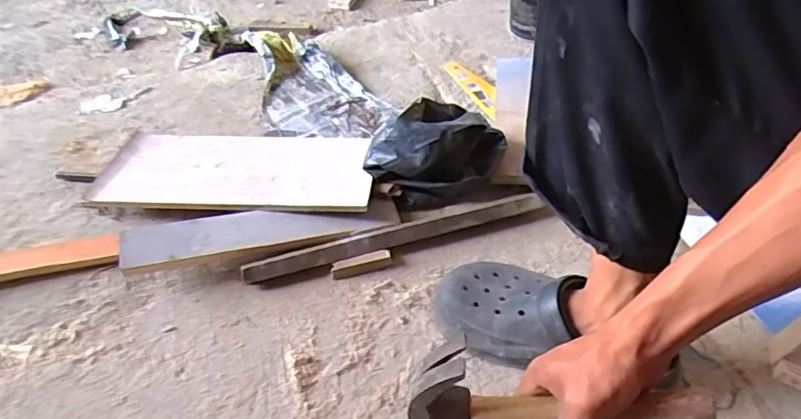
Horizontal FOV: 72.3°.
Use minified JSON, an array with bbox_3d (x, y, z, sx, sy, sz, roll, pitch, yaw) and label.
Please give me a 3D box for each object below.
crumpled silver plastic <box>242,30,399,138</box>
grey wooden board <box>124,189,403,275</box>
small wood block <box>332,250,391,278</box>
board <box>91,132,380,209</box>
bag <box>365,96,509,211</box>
[{"bbox_3d":[-0.154,-0.238,0.982,0.212,0.048,0.329,-17,51,-14],"label":"crumpled silver plastic"},{"bbox_3d":[-0.179,0.023,0.730,0.352,0.017,0.066,-9,61,-13],"label":"grey wooden board"},{"bbox_3d":[-0.051,0.071,0.716,0.078,0.016,0.018,-13,50,-11],"label":"small wood block"},{"bbox_3d":[-0.237,-0.065,0.814,0.384,0.017,0.196,2,38,2],"label":"board"},{"bbox_3d":[0.055,-0.080,0.780,0.193,0.126,0.117,-25,53,-20],"label":"bag"}]

